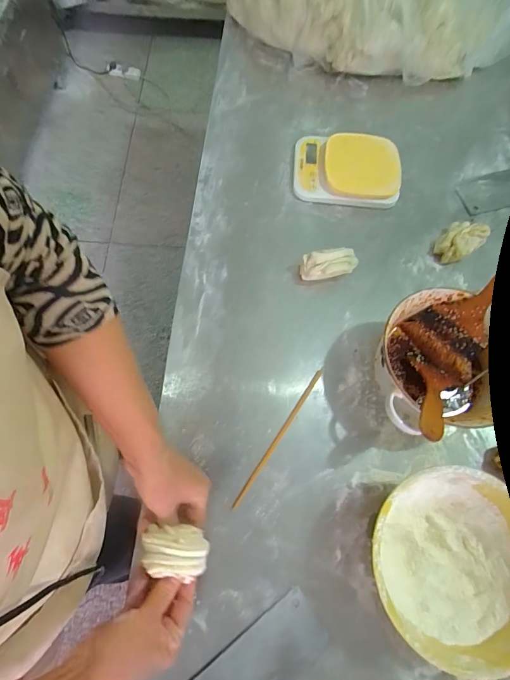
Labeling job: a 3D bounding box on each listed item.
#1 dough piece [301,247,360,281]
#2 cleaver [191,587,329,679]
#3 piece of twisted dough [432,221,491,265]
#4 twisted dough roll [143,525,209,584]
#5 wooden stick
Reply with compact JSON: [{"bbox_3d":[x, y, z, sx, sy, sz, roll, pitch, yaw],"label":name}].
[{"bbox_3d":[0.126,-0.126,0.614,0.096,0.041,0.045,-12,72,-6],"label":"dough piece"},{"bbox_3d":[-0.032,0.426,0.426,0.270,0.024,0.087,-32,75,-12],"label":"cleaver"},{"bbox_3d":[0.365,-0.178,0.648,0.090,0.038,0.064,-37,76,-13],"label":"piece of twisted dough"},{"bbox_3d":[-0.086,0.231,0.392,0.066,0.031,0.050,3,71,-1],"label":"twisted dough roll"},{"bbox_3d":[0.037,0.141,0.539,0.008,0.004,0.236,34,73,9],"label":"wooden stick"}]

